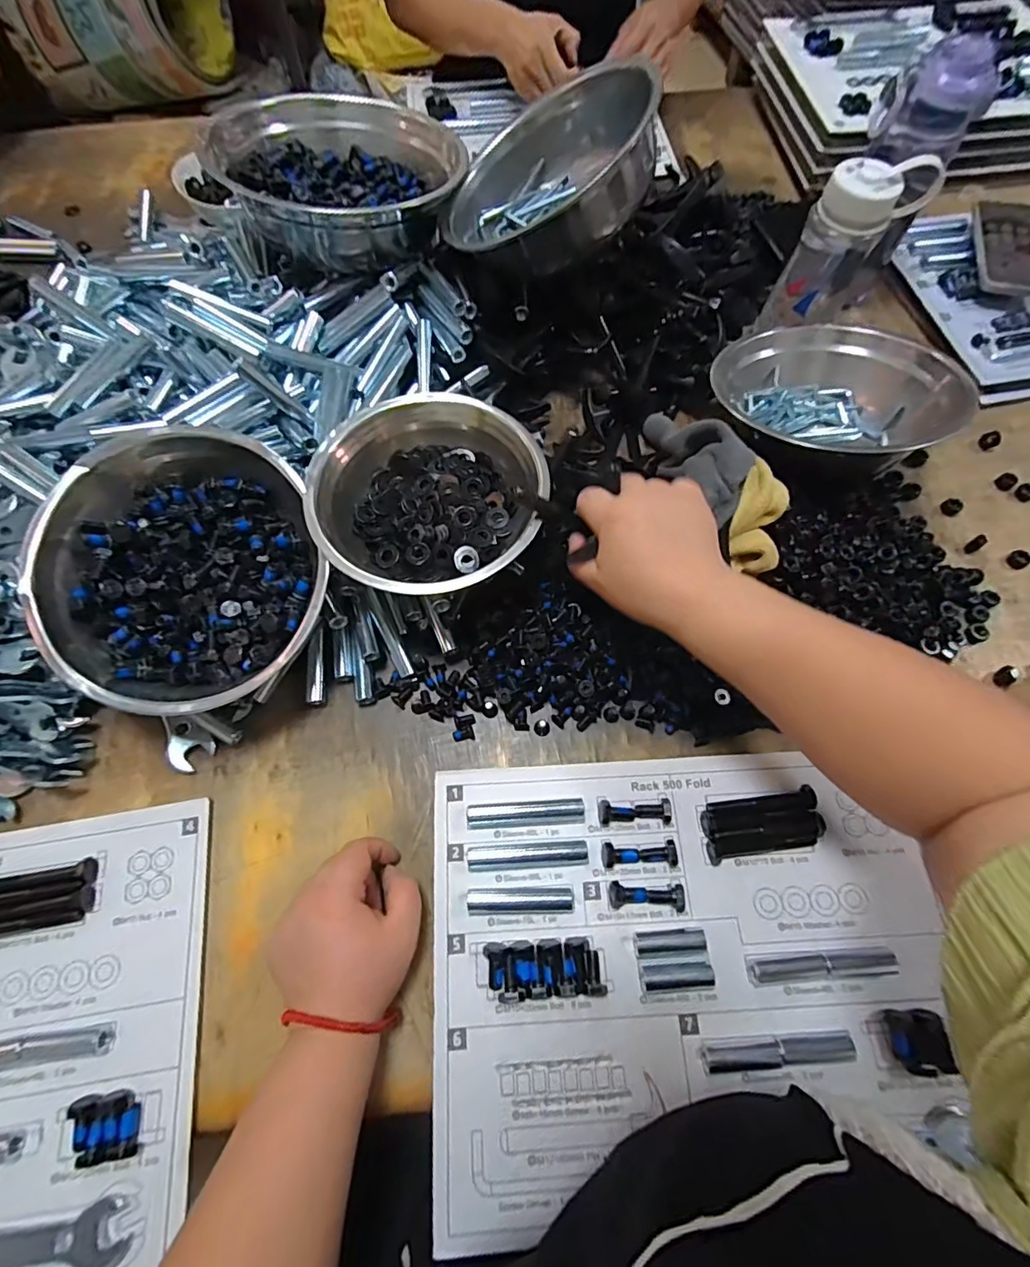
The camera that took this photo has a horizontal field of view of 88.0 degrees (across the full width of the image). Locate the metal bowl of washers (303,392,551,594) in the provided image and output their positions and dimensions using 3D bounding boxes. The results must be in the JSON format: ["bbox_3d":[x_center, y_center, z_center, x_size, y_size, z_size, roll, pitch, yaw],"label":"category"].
[{"bbox_3d":[-0.072,-0.107,0.429,0.172,0.066,0.167,1,65,-2],"label":"metal bowl of washers"}]

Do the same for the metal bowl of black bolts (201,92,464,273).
[{"bbox_3d":[-0.176,-0.460,0.545,0.186,0.079,0.215,38,69,15],"label":"metal bowl of black bolts"}]

